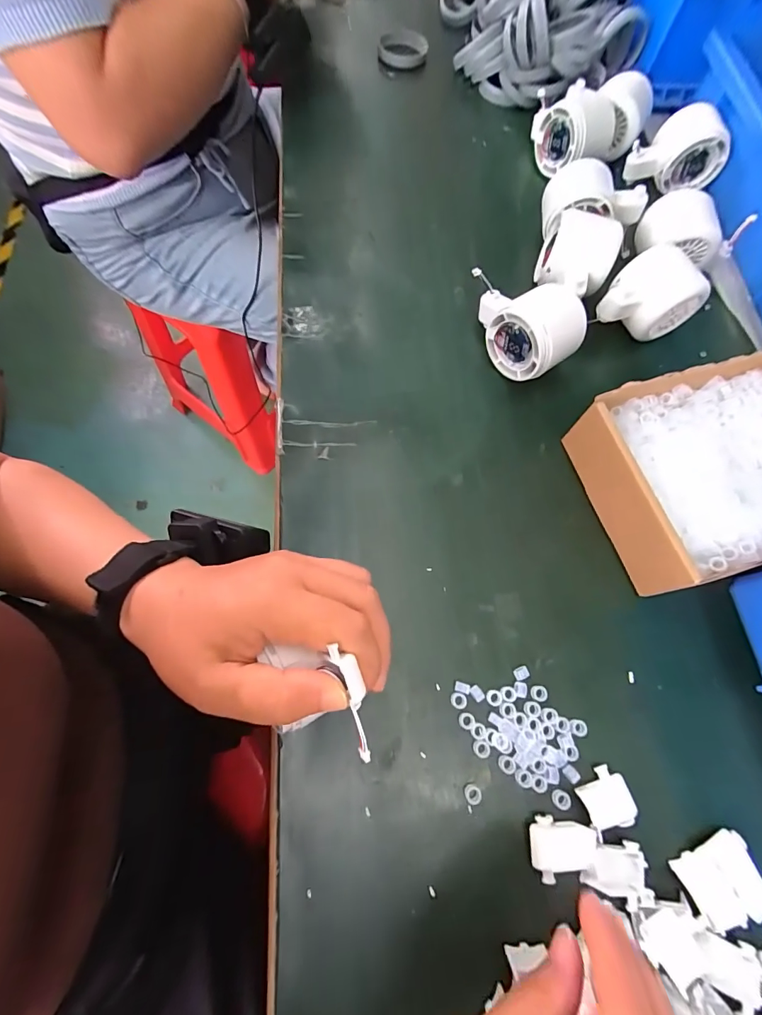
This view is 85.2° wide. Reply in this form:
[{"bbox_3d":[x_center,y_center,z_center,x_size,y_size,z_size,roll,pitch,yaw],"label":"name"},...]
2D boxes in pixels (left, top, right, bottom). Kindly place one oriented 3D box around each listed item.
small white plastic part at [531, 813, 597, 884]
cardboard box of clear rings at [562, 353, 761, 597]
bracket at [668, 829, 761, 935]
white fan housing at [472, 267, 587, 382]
[{"bbox_3d":[0.098,0.187,0.225,0.032,0.010,0.028,9,70,0],"label":"small white plastic part"},{"bbox_3d":[0.235,-0.029,0.291,0.176,0.047,0.132,-17,72,-9],"label":"cardboard box of clear rings"},{"bbox_3d":[0.188,0.203,0.224,0.042,0.013,0.032,-24,73,-11],"label":"bracket"},{"bbox_3d":[0.115,-0.149,0.330,0.066,0.057,0.097,-34,75,-14],"label":"white fan housing"}]

